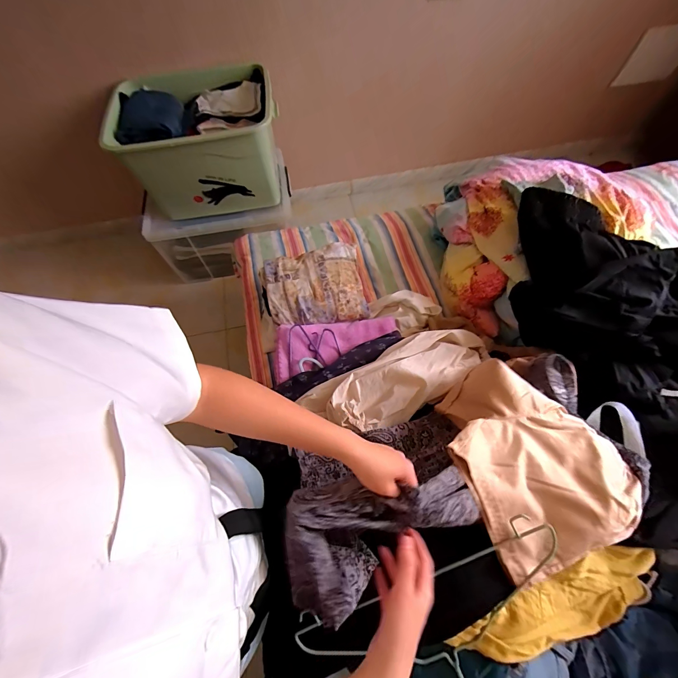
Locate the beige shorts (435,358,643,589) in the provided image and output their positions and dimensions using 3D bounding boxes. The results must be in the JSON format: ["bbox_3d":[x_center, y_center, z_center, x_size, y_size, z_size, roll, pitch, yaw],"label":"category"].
[{"bbox_3d":[0.327,0.192,0.543,0.284,0.108,0.315,-25,67,-9],"label":"beige shorts"}]

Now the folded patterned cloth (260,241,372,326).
[{"bbox_3d":[-0.073,-0.151,0.909,0.282,0.076,0.220,-12,66,-4],"label":"folded patterned cloth"}]

